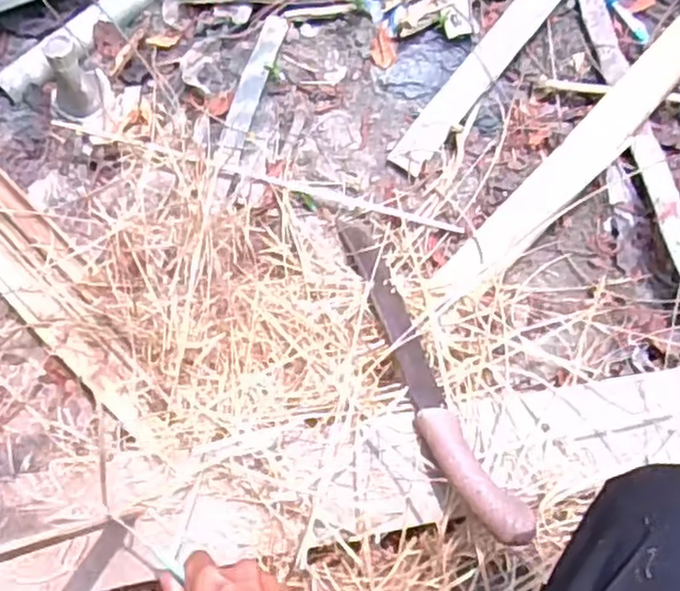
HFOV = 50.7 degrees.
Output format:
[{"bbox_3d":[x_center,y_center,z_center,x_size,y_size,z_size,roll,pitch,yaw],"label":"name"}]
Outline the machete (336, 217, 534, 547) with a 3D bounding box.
[{"bbox_3d":[0.070,0.051,0.692,0.050,0.026,0.414,-15,44,-7],"label":"machete"}]

